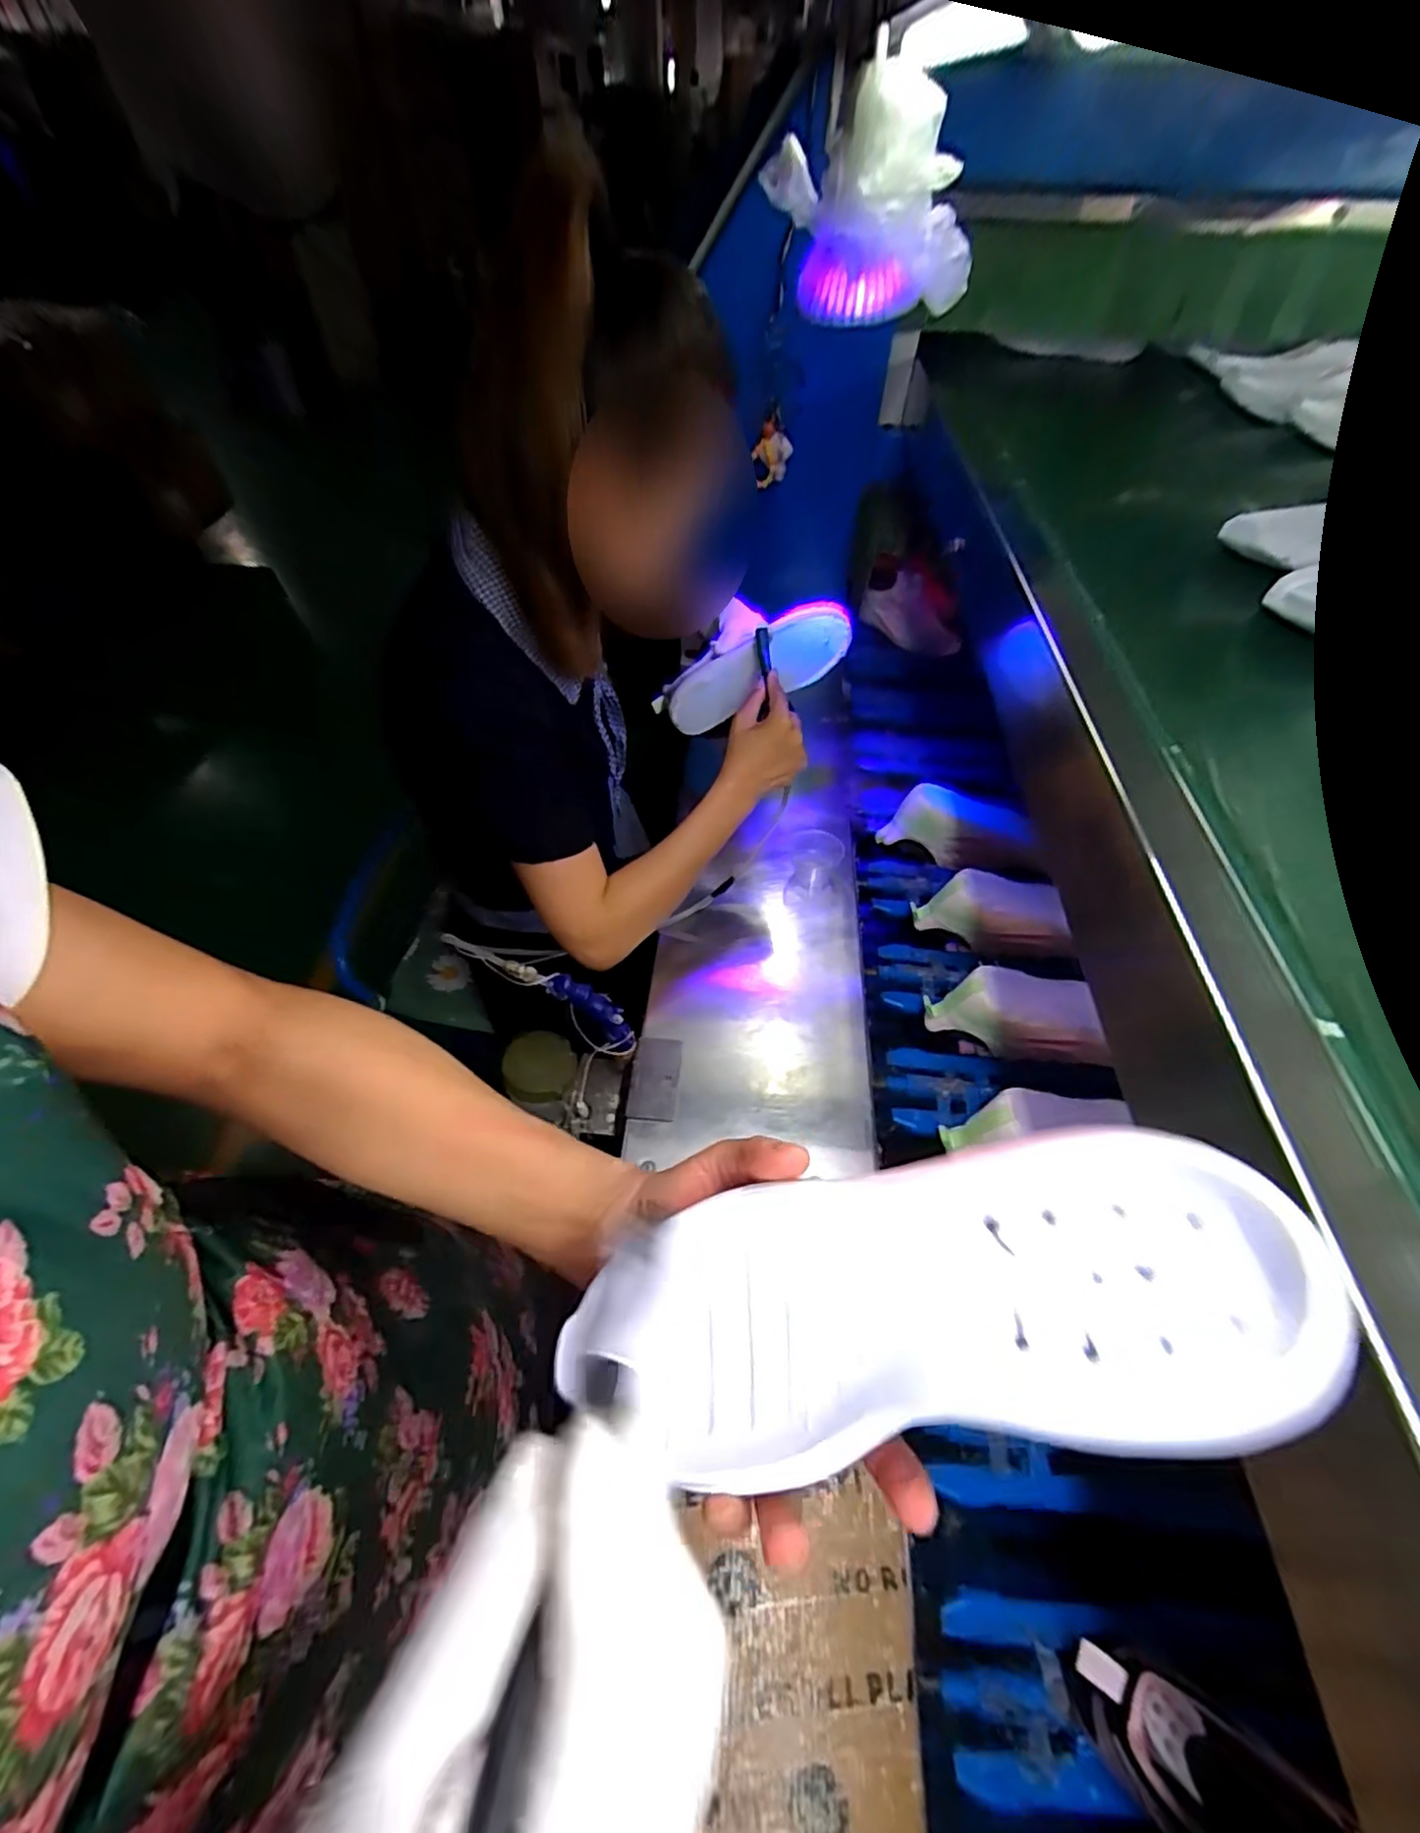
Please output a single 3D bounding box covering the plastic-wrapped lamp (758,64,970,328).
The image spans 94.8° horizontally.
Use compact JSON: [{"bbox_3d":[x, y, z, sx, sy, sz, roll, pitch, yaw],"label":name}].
[{"bbox_3d":[0.116,-0.508,0.471,0.151,0.118,0.116,7,50,6],"label":"plastic-wrapped lamp"}]

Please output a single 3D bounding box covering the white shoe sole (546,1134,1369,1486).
[{"bbox_3d":[0.051,0.130,0.216,0.242,0.027,0.079,-22,46,22],"label":"white shoe sole"}]

